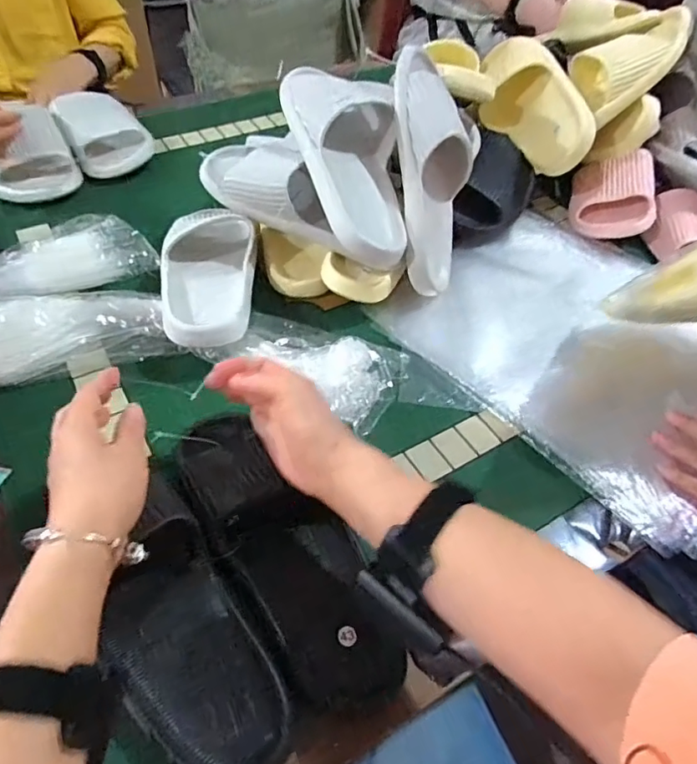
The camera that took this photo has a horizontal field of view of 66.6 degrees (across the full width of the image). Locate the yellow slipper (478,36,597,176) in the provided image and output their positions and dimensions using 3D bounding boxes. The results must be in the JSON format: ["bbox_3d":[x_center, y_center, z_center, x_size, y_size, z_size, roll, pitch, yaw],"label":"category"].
[{"bbox_3d":[0.234,-0.371,0.701,0.071,0.094,0.240,-5,51,-11],"label":"yellow slipper"}]

